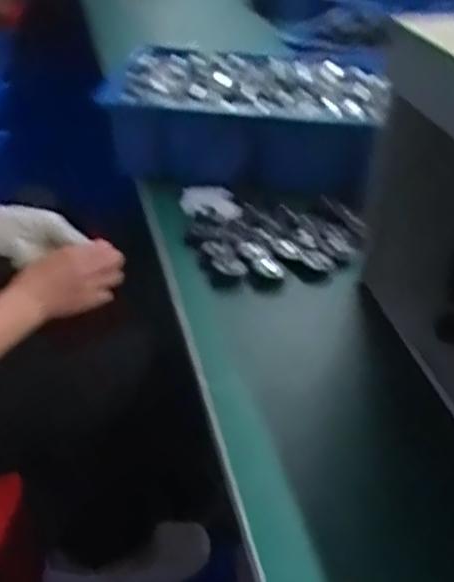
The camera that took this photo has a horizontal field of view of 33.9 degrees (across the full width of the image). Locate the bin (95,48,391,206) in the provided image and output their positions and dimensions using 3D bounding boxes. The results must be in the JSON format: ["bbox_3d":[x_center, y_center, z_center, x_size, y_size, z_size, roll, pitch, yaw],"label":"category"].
[{"bbox_3d":[0.030,-0.261,1.154,0.393,0.171,0.220,0,32,-1],"label":"bin"}]

